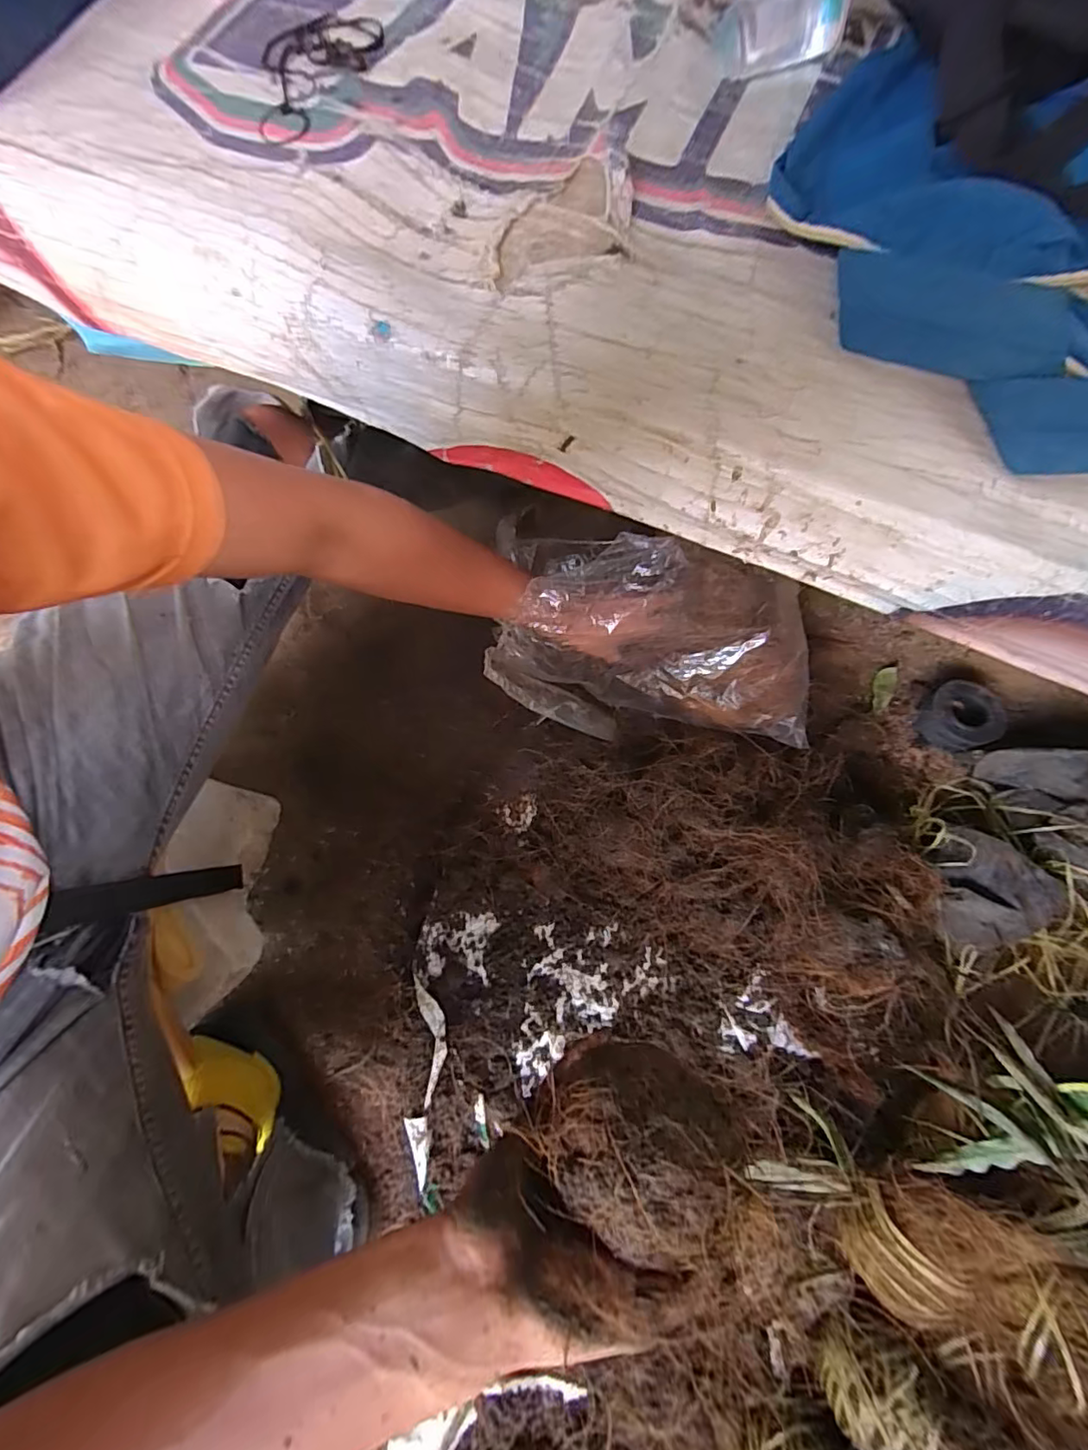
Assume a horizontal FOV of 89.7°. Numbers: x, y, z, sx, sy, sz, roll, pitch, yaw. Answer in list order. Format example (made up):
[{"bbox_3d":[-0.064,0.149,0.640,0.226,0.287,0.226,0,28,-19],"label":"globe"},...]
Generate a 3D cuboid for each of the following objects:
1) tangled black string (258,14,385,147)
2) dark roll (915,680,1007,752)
[{"bbox_3d":[-0.203,-0.546,0.457,0.083,0.006,0.155,30,78,5],"label":"tangled black string"},{"bbox_3d":[0.504,-0.011,0.665,0.072,0.053,0.079,0,77,-1],"label":"dark roll"}]

